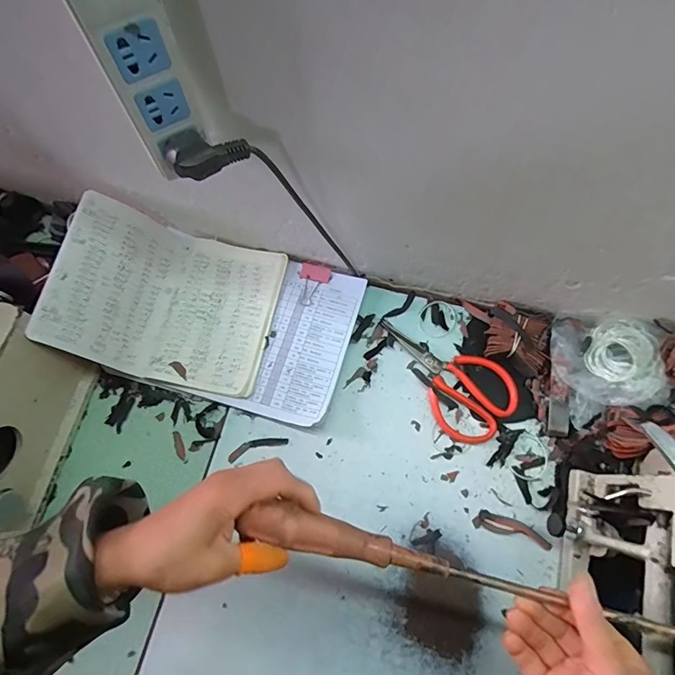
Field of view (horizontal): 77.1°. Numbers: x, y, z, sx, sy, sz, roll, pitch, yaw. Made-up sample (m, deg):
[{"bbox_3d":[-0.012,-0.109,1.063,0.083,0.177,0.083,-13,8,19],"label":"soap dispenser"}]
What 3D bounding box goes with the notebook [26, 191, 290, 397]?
[{"bbox_3d":[-0.201,-0.054,0.517,0.229,0.107,0.205,10,72,5],"label":"notebook"}]

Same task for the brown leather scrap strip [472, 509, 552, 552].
[{"bbox_3d":[0.200,0.219,0.485,0.086,0.004,0.021,17,73,8],"label":"brown leather scrap strip"}]

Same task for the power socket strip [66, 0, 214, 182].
[{"bbox_3d":[-0.132,-0.187,0.290,0.050,0.152,0.035,-16,72,-3],"label":"power socket strip"}]

